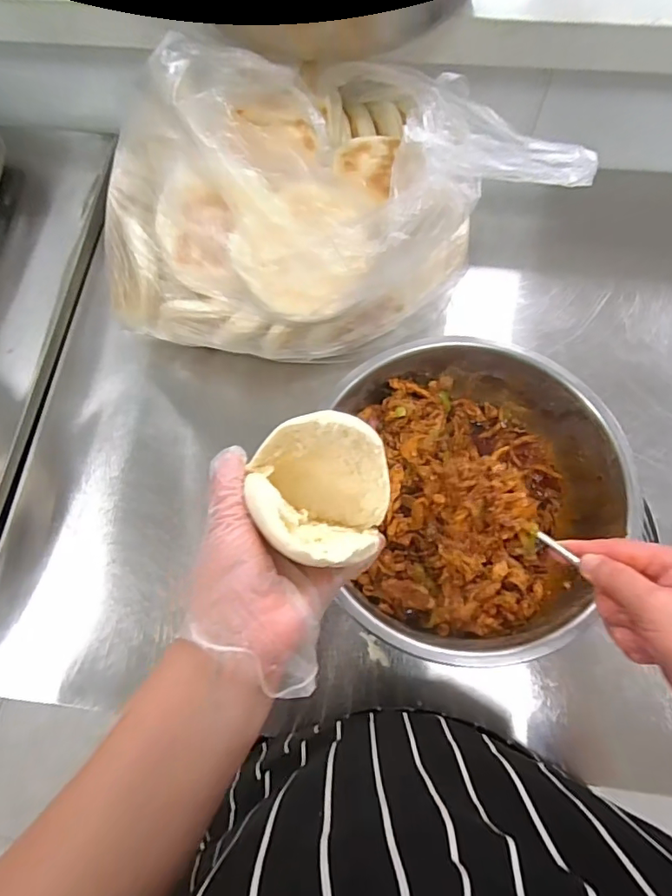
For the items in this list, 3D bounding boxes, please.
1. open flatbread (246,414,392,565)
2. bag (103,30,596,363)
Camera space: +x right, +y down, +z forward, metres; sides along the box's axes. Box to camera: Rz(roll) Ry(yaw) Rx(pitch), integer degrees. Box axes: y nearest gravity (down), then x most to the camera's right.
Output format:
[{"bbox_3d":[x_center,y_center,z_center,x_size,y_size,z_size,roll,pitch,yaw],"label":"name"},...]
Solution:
[{"bbox_3d":[-0.010,0.031,0.338,0.085,0.077,0.090,-1,71,2],"label":"open flatbread"},{"bbox_3d":[-0.039,-0.239,0.500,0.401,0.208,0.261,-12,71,-2],"label":"bag"}]

